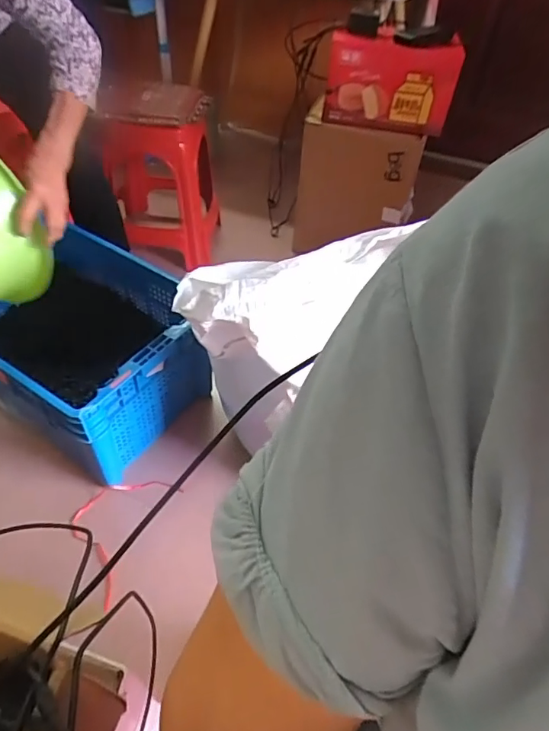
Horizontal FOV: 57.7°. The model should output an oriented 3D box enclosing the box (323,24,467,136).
[{"bbox_3d":[0.328,-0.810,1.414,0.352,0.212,0.147,4,47,-1],"label":"box"}]

